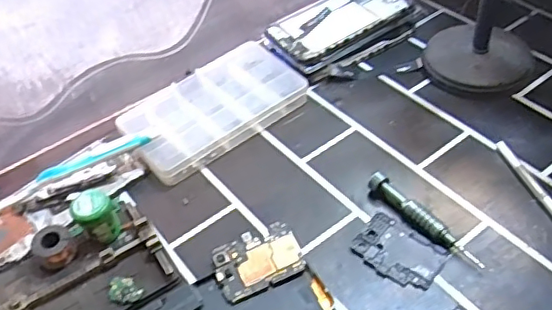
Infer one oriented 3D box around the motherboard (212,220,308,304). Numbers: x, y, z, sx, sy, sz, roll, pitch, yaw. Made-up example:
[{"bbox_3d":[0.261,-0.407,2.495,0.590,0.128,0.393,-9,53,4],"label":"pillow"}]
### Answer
[{"bbox_3d":[-0.014,0.082,0.433,0.066,0.004,0.046,-24,58,-12],"label":"motherboard"}]

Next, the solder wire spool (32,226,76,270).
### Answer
[{"bbox_3d":[-0.177,0.073,0.449,0.029,0.022,0.033,-31,50,-22],"label":"solder wire spool"}]

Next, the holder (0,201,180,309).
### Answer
[{"bbox_3d":[-0.150,0.095,0.433,0.126,0.020,0.090,-27,49,-19],"label":"holder"}]

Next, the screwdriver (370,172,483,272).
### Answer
[{"bbox_3d":[0.116,0.051,0.447,0.015,0.017,0.109,-32,51,-22],"label":"screwdriver"}]

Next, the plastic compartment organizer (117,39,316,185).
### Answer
[{"bbox_3d":[-0.062,-0.048,0.557,0.171,0.026,0.102,-30,50,-22],"label":"plastic compartment organizer"}]

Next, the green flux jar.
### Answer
[{"bbox_3d":[-0.142,0.052,0.452,0.029,0.041,0.031,-3,46,3],"label":"green flux jar"}]

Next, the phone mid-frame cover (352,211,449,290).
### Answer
[{"bbox_3d":[0.094,0.074,0.436,0.065,0.004,0.046,32,57,31],"label":"phone mid-frame cover"}]

